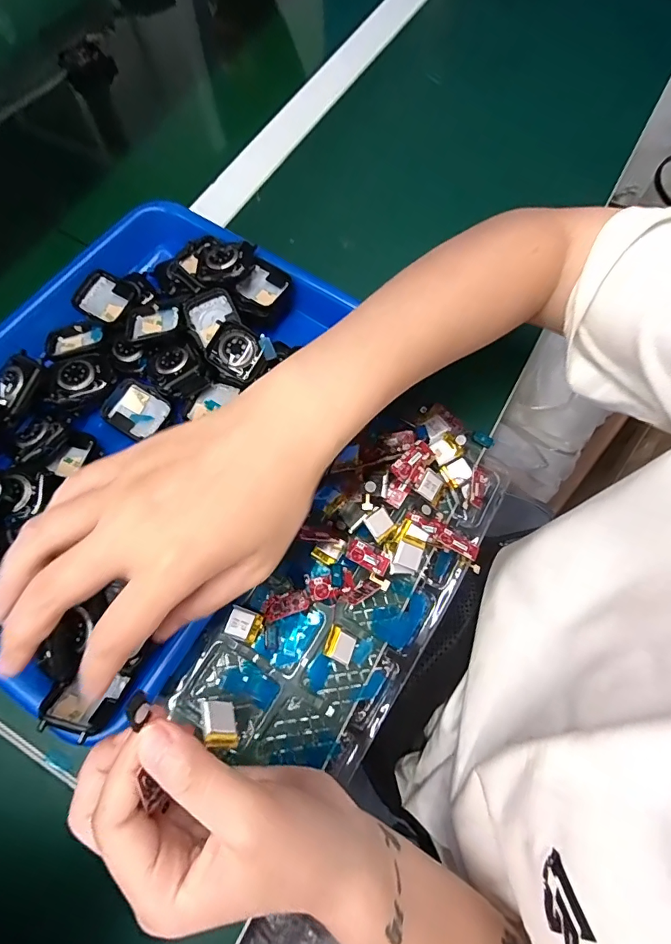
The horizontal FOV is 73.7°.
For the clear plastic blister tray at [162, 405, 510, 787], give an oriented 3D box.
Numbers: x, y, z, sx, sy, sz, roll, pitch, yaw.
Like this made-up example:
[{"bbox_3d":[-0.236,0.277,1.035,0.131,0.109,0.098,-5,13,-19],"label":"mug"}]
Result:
[{"bbox_3d":[0.016,0.065,0.296,0.113,0.031,0.259,32,73,10],"label":"clear plastic blister tray"}]

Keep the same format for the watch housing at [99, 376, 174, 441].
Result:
[{"bbox_3d":[-0.140,-0.044,0.315,0.041,0.008,0.036,29,73,10],"label":"watch housing"}]

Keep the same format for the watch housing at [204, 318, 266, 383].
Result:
[{"bbox_3d":[-0.070,-0.086,0.313,0.041,0.007,0.034,32,87,4],"label":"watch housing"}]

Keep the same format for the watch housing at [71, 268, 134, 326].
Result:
[{"bbox_3d":[-0.174,-0.130,0.338,0.038,0.015,0.037,25,72,9],"label":"watch housing"}]

